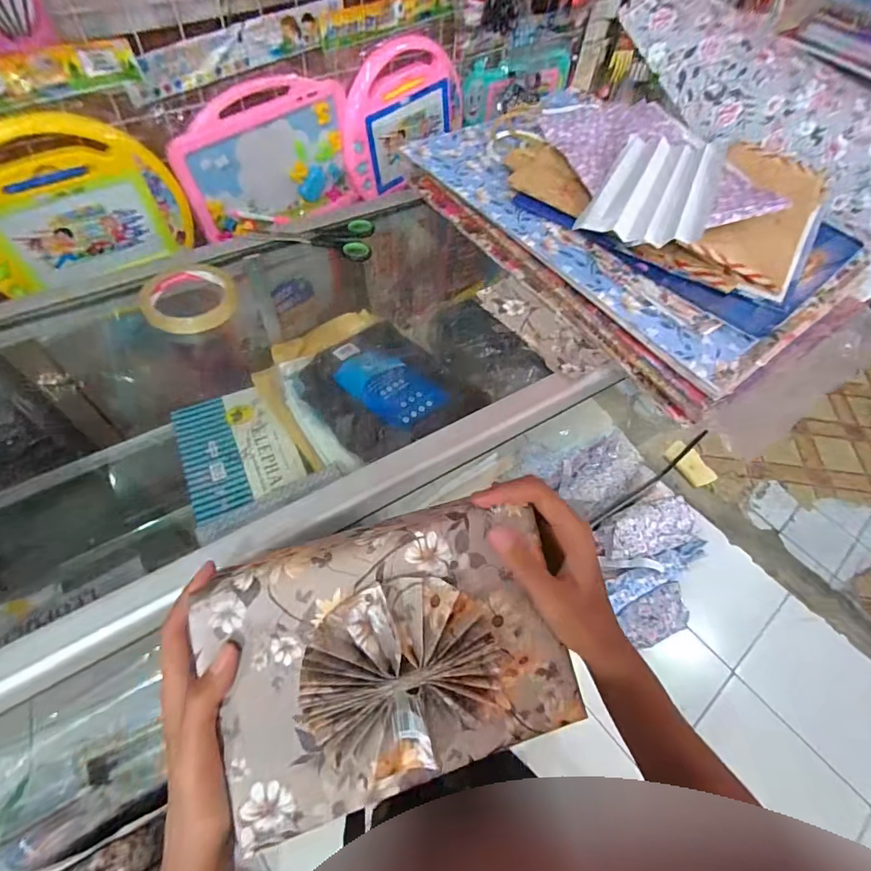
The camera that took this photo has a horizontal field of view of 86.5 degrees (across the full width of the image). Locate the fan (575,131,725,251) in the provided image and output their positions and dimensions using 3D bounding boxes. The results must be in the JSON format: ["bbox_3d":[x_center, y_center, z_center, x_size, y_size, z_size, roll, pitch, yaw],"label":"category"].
[{"bbox_3d":[0.258,-0.292,0.537,0.123,0.019,0.223,22,60,18],"label":"fan"}]

